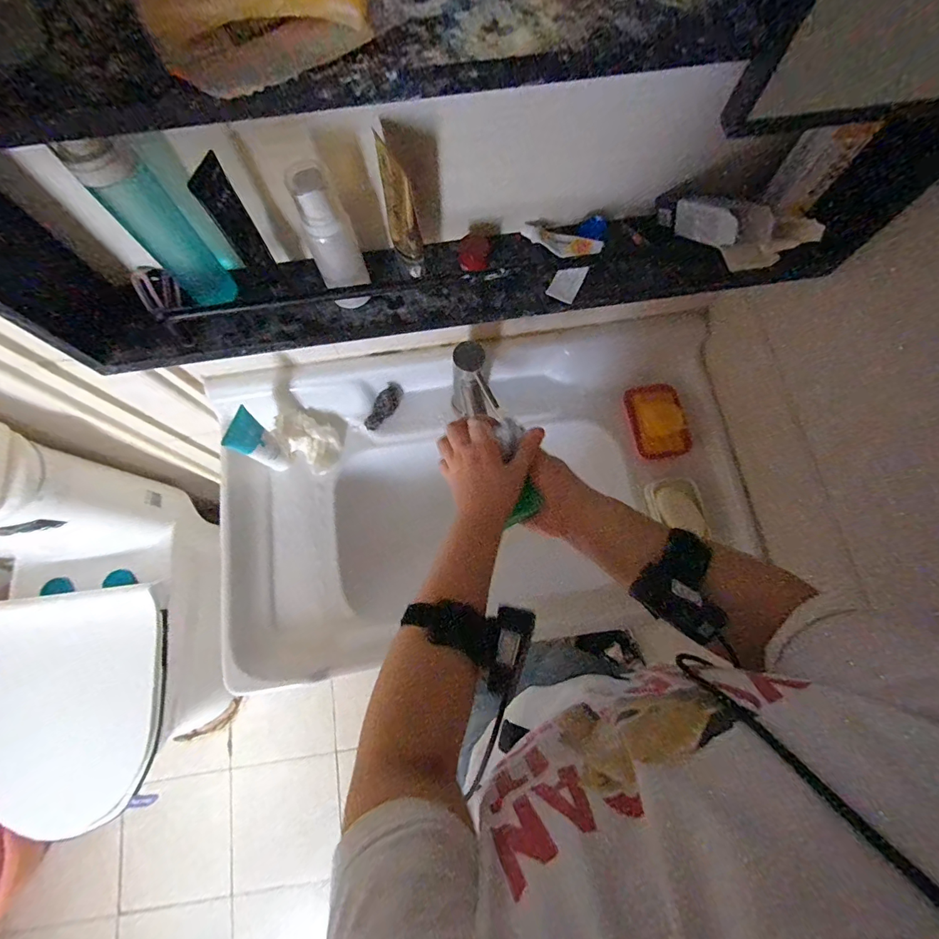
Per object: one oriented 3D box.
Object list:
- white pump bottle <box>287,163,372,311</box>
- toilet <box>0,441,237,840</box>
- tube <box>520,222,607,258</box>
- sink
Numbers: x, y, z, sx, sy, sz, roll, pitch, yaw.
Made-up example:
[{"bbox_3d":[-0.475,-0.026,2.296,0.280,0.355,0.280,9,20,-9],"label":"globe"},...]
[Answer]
[{"bbox_3d":[-0.123,-0.206,0.398,0.043,0.128,0.030,-16,72,-5],"label":"white pump bottle"},{"bbox_3d":[-0.837,0.366,0.930,0.363,0.767,0.661,-5,72,-2],"label":"toilet"},{"bbox_3d":[0.097,-0.243,0.462,0.085,0.011,0.026,22,73,7],"label":"tube"},{"bbox_3d":[0.017,0.020,0.691,0.796,0.159,0.446,-10,72,-4],"label":"sink"}]

